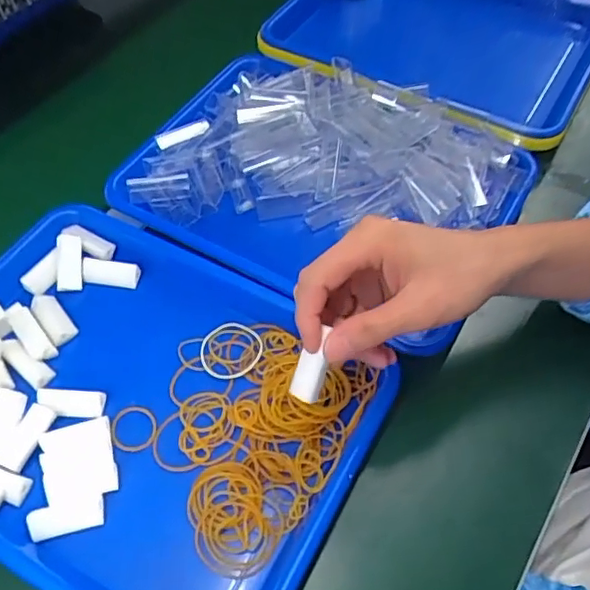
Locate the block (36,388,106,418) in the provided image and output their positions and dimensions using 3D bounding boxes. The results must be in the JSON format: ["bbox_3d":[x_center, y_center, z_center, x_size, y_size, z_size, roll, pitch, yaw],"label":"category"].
[{"bbox_3d":[-0.161,0.076,0.420,0.046,0.015,0.019,2,55,3],"label":"block"}]

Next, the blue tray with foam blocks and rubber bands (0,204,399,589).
[{"bbox_3d":[-0.117,0.075,0.416,0.324,0.045,0.246,24,59,17],"label":"blue tray with foam blocks and rubber bands"}]

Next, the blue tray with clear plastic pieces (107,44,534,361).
[{"bbox_3d":[0.024,-0.108,0.517,0.318,0.060,0.243,27,60,19],"label":"blue tray with clear plastic pieces"}]

